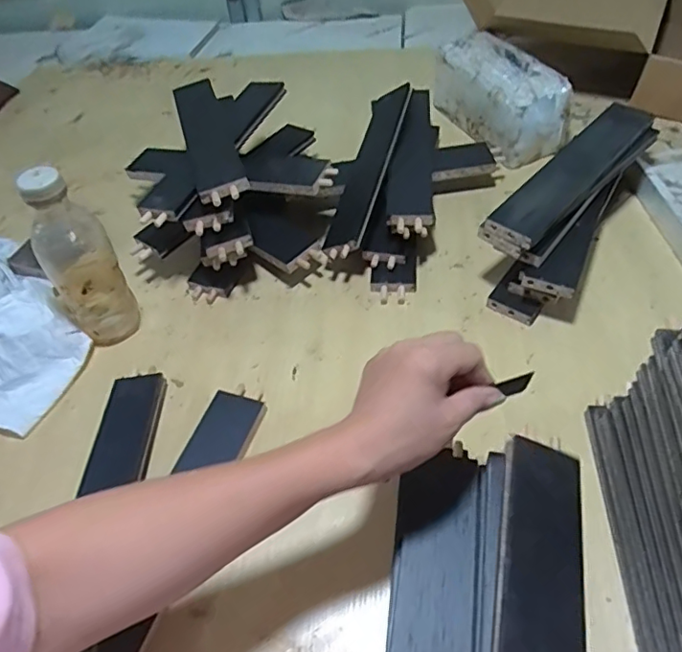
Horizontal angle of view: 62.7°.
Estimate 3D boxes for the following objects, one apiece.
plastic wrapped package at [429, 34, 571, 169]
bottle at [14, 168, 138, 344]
[{"bbox_3d":[0.229,-0.339,0.839,0.105,0.108,0.216,-23,52,-13],"label":"plastic wrapped package"},{"bbox_3d":[-0.278,-0.071,0.586,0.072,0.199,0.061,-32,54,-20],"label":"bottle"}]

